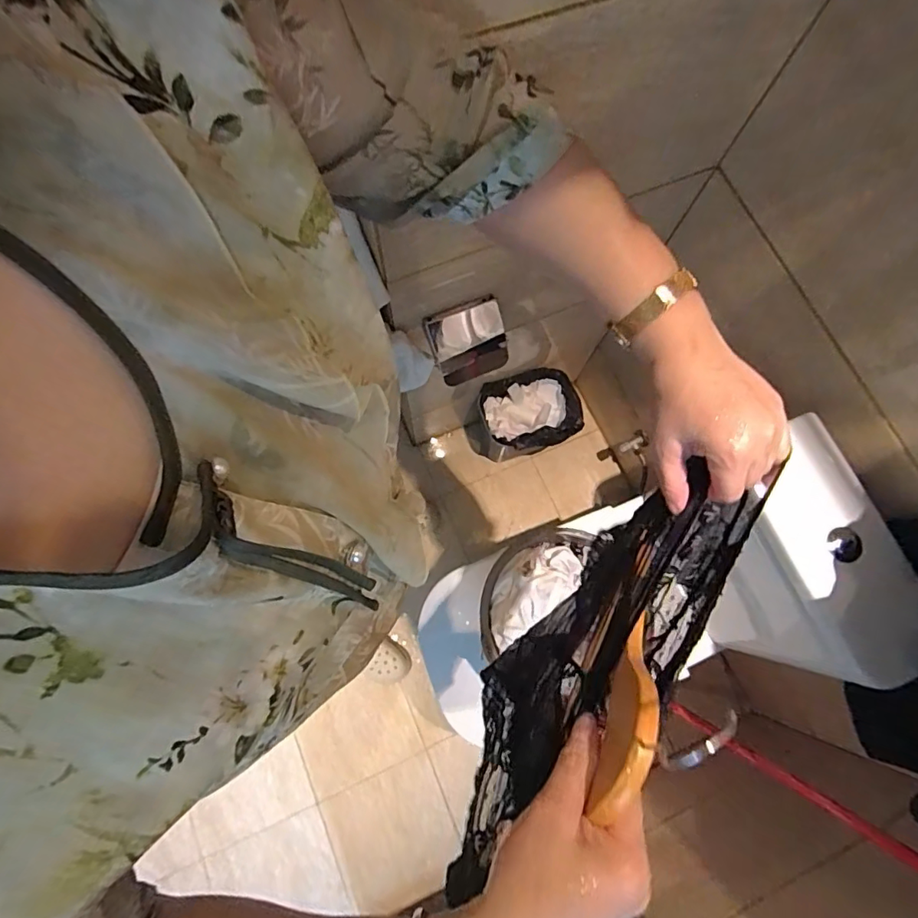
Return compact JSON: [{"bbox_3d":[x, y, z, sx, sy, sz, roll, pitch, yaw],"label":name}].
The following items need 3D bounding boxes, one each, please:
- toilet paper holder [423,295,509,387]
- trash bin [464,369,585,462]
[{"bbox_3d":[0.017,-0.193,0.855,0.132,0.115,0.086,-17,72,-6],"label":"toilet paper holder"},{"bbox_3d":[0.181,-0.088,1.401,0.269,0.290,0.185,-10,71,-4],"label":"trash bin"}]

